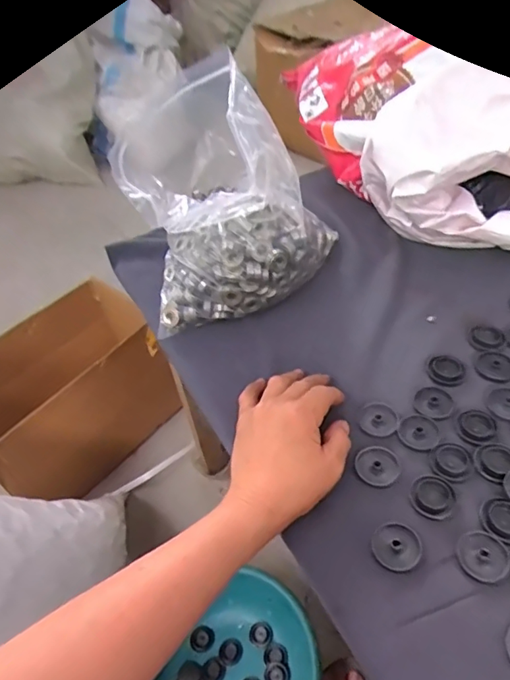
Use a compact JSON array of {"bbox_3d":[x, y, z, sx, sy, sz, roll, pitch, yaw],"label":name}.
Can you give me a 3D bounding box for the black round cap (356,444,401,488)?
[{"bbox_3d":[0.097,0.099,0.410,0.034,0.004,0.033,-4,45,4],"label":"black round cap"}]

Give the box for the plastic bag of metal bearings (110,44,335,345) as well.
[{"bbox_3d":[-0.025,-0.154,0.539,0.217,0.175,0.207,-14,46,-6],"label":"plastic bag of metal bearings"}]

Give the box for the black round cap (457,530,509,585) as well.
[{"bbox_3d":[0.156,0.147,0.355,0.033,0.004,0.033,-4,45,4],"label":"black round cap"}]

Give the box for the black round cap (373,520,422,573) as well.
[{"bbox_3d":[0.100,0.145,0.364,0.033,0.004,0.032,-4,45,4],"label":"black round cap"}]

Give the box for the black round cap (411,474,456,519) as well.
[{"bbox_3d":[0.133,0.117,0.389,0.031,0.004,0.033,-4,45,4],"label":"black round cap"}]

